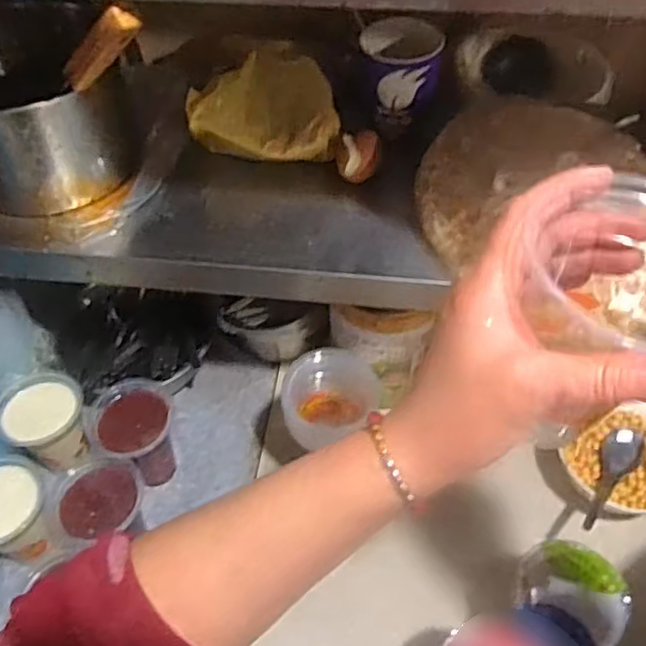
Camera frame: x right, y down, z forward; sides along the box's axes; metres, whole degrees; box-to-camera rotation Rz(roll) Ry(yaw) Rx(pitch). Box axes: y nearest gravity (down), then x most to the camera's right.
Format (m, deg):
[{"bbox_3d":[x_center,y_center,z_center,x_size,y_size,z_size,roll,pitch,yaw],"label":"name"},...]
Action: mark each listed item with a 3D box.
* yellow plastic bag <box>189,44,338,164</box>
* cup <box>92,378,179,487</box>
[{"bbox_3d":[-0.061,-0.221,0.677,0.147,0.067,0.119,-4,52,-2],"label":"yellow plastic bag"},{"bbox_3d":[-0.200,0.129,0.742,0.079,0.123,0.077,-1,52,1],"label":"cup"}]

